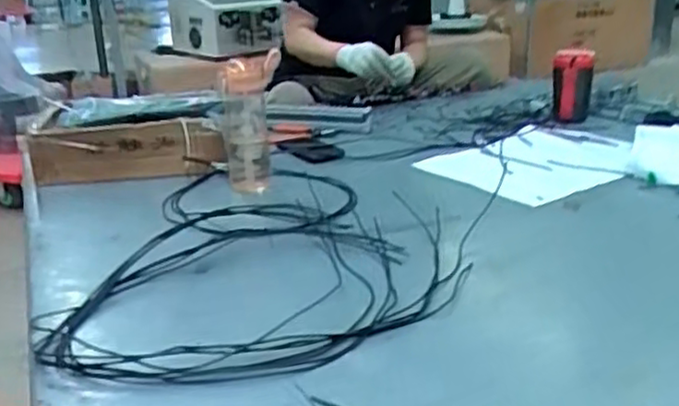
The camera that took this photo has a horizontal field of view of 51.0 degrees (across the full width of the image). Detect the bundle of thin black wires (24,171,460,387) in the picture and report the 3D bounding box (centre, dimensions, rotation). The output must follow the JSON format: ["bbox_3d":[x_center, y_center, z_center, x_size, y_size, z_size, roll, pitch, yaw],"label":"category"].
[{"bbox_3d":[-0.077,0.047,0.957,0.473,0.033,0.639,-1,20,2],"label":"bundle of thin black wires"}]

